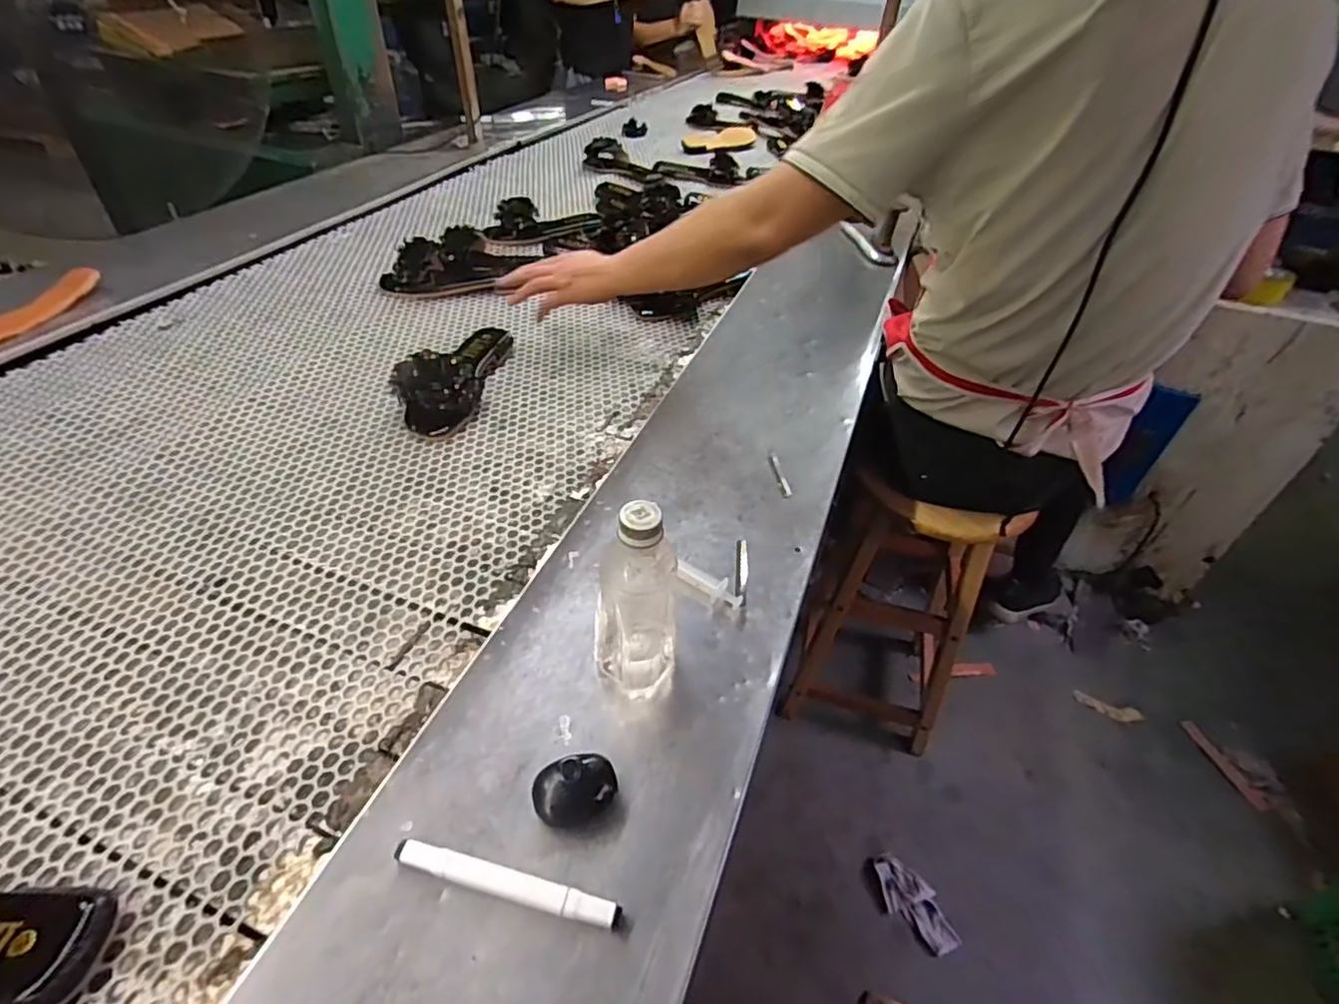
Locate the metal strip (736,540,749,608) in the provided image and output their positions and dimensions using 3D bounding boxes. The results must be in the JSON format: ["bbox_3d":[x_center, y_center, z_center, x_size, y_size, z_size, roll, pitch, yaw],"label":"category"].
[{"bbox_3d":[0.072,0.067,0.626,0.013,0.006,0.086,6,43,2],"label":"metal strip"}]

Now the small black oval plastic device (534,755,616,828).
[{"bbox_3d":[-0.067,0.204,0.451,0.058,0.032,0.037,-20,48,-23],"label":"small black oval plastic device"}]

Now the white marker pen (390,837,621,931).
[{"bbox_3d":[-0.105,0.248,0.410,0.150,0.015,0.018,12,43,8],"label":"white marker pen"}]

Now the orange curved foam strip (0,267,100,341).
[{"bbox_3d":[-0.939,-0.269,0.912,0.065,0.053,0.235,19,45,16],"label":"orange curved foam strip"}]

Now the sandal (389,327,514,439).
[{"bbox_3d":[-0.289,-0.192,0.870,0.085,0.082,0.226,8,43,4],"label":"sandal"}]

